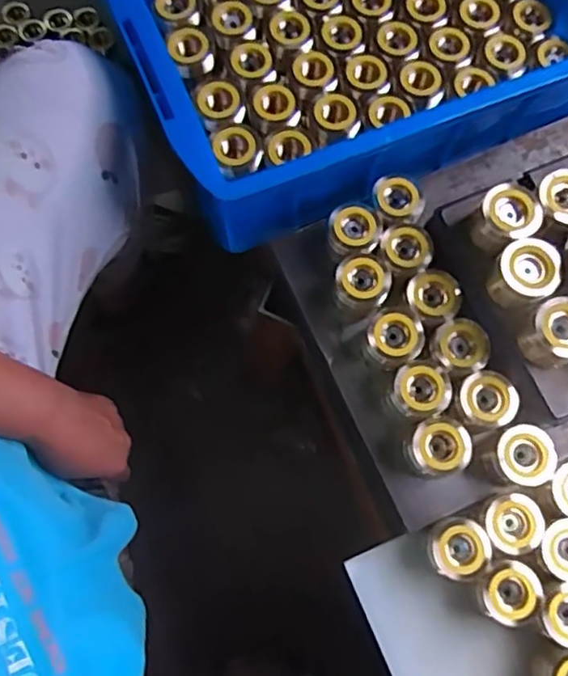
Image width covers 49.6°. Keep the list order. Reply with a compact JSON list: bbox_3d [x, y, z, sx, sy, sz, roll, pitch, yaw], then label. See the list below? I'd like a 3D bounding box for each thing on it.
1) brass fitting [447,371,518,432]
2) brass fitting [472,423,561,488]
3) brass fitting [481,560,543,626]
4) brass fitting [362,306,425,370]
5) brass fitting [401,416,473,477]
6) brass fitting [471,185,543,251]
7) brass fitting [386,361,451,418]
[{"bbox_3d":[0.144,0.047,0.447,0.042,0.031,0.038,28,75,7],"label":"brass fitting"},{"bbox_3d":[0.166,0.084,0.435,0.047,0.032,0.040,-17,75,-6],"label":"brass fitting"},{"bbox_3d":[0.156,0.179,0.435,0.039,0.039,0.038,0,74,-1],"label":"brass fitting"},{"bbox_3d":[0.081,0.001,0.459,0.039,0.044,0.042,0,74,-1],"label":"brass fitting"},{"bbox_3d":[0.110,0.079,0.440,0.046,0.040,0.039,2,74,0],"label":"brass fitting"},{"bbox_3d":[0.157,-0.082,0.433,0.036,0.039,0.033,4,74,0],"label":"brass fitting"},{"bbox_3d":[0.099,0.041,0.457,0.041,0.048,0.037,-26,76,-8],"label":"brass fitting"}]

